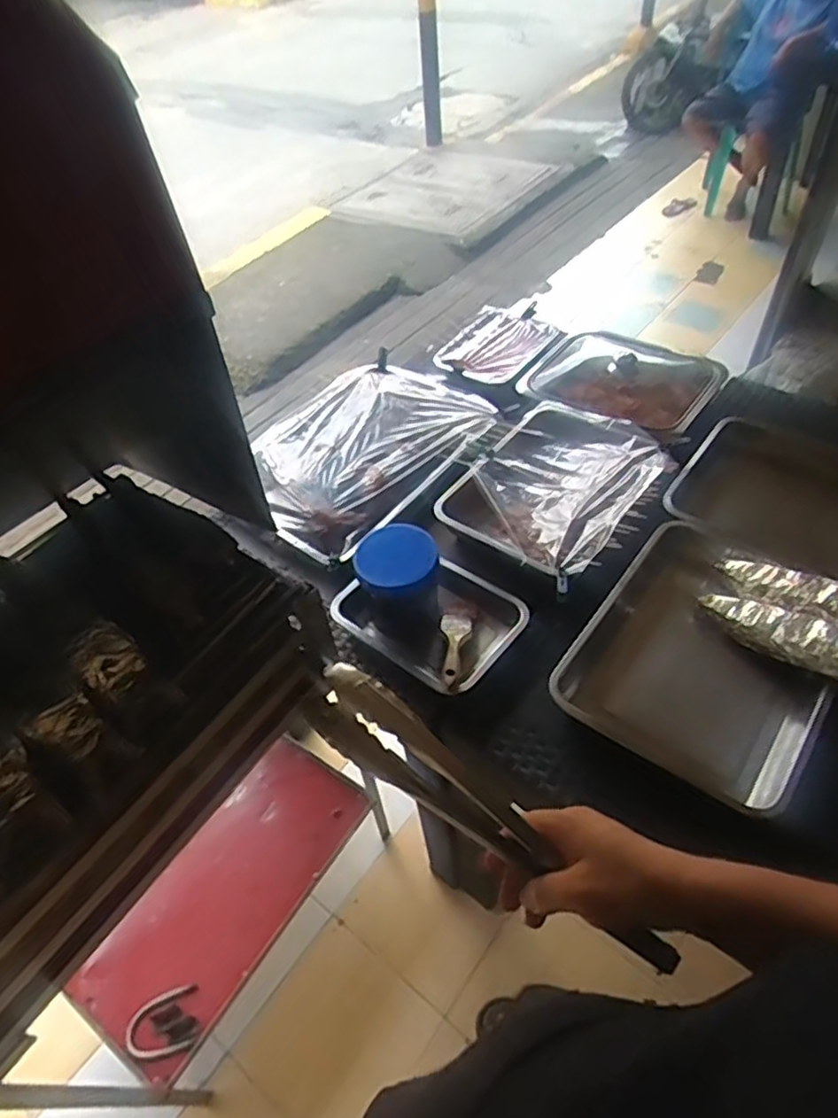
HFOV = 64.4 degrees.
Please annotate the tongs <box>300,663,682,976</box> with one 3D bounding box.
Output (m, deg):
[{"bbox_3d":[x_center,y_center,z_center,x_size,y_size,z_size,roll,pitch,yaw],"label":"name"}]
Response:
[{"bbox_3d":[0.053,0.201,0.511,0.330,0.056,0.047,39,59,4],"label":"tongs"}]

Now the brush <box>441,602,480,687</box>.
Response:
[{"bbox_3d":[0.052,0.116,0.948,0.051,0.023,0.177,4,32,8],"label":"brush"}]

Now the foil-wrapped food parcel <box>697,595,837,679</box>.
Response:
[{"bbox_3d":[0.512,0.106,0.864,0.278,0.032,0.070,24,54,41],"label":"foil-wrapped food parcel"}]

